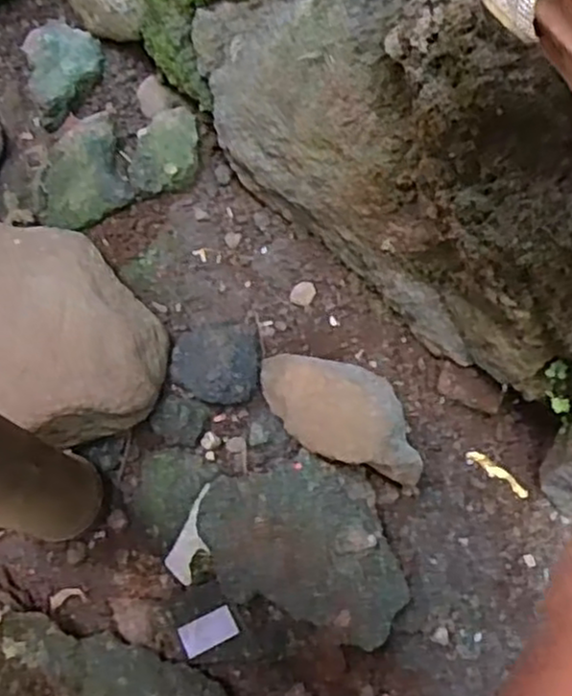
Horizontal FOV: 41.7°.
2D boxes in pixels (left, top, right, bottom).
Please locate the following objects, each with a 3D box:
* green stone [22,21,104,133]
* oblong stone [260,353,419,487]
[{"bbox_3d":[-0.206,-0.262,0.708,0.067,0.029,0.108,-13,70,-7],"label":"green stone"},{"bbox_3d":[0.039,0.042,0.563,0.083,0.047,0.153,-44,54,-16],"label":"oblong stone"}]

